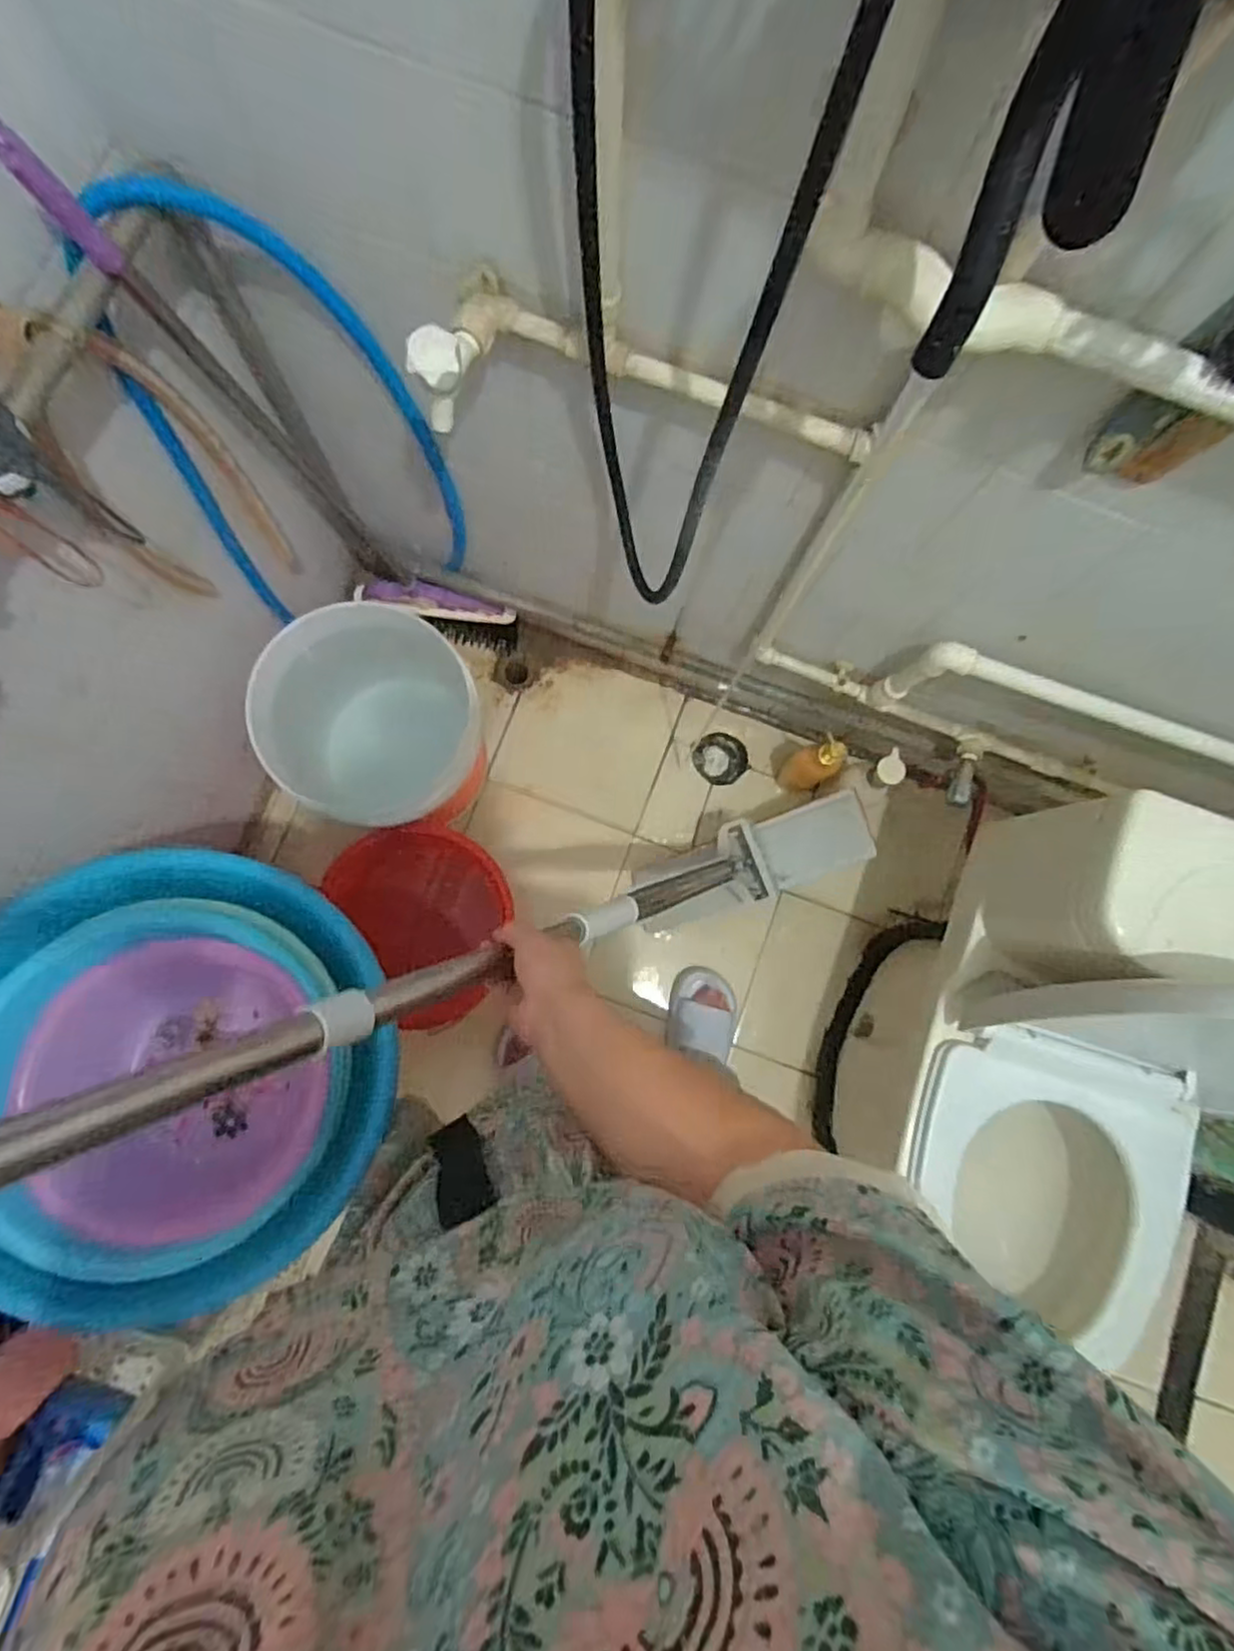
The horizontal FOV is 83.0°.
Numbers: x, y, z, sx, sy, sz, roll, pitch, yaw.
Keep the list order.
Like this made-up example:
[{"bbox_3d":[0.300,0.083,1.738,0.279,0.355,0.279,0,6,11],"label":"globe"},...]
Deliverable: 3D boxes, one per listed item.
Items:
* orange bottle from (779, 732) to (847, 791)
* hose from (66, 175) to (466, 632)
[{"bbox_3d":[0.340,-0.105,1.217,0.067,0.215,0.069,0,83,-3],"label":"orange bottle"},{"bbox_3d":[-0.377,-0.446,0.823,0.312,0.583,0.098,-25,85,-6],"label":"hose"}]

